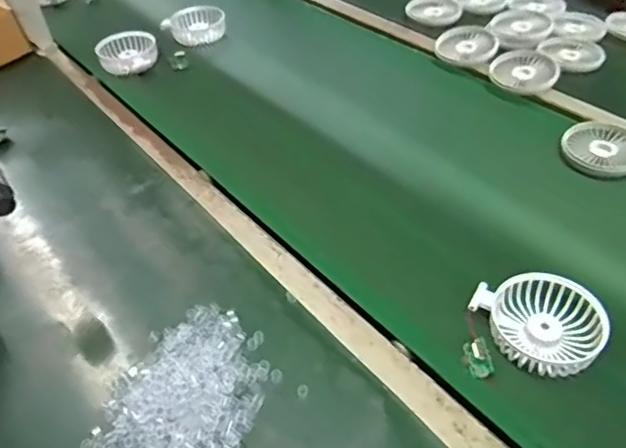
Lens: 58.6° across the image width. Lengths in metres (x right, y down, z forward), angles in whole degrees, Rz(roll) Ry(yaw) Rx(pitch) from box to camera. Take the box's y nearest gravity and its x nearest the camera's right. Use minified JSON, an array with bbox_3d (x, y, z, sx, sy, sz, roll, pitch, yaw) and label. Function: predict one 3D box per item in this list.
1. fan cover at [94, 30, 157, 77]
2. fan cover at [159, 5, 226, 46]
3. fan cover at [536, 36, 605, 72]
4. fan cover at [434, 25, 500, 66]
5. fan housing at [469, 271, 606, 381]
[{"bbox_3d":[-0.288,-0.269,0.869,0.087,0.033,0.087,-11,44,-7],"label":"fan cover"},{"bbox_3d":[-0.194,-0.330,0.918,0.078,0.033,0.079,31,54,31],"label":"fan cover"},{"bbox_3d":[0.372,-0.246,0.803,0.087,0.009,0.088,0,44,4],"label":"fan cover"},{"bbox_3d":[0.228,-0.266,0.831,0.088,0.012,0.086,-7,57,15],"label":"fan cover"},{"bbox_3d":[0.196,0.084,0.475,0.088,0.026,0.093,-2,44,2],"label":"fan housing"}]

